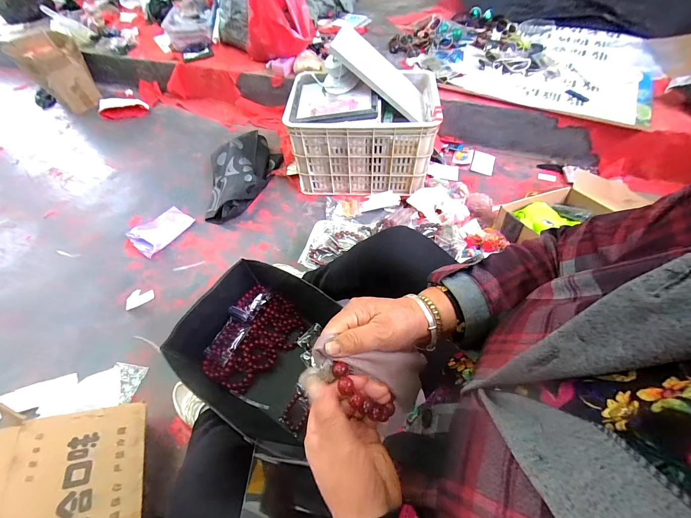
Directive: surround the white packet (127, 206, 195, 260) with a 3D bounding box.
[{"bbox_3d":[-0.690,-0.116,1.080,0.157,0.042,0.208,28,62,22],"label":"white packet"}]

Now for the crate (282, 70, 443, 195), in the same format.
[{"bbox_3d":[0.070,-0.472,1.095,0.480,0.332,0.344,5,56,7],"label":"crate"}]

